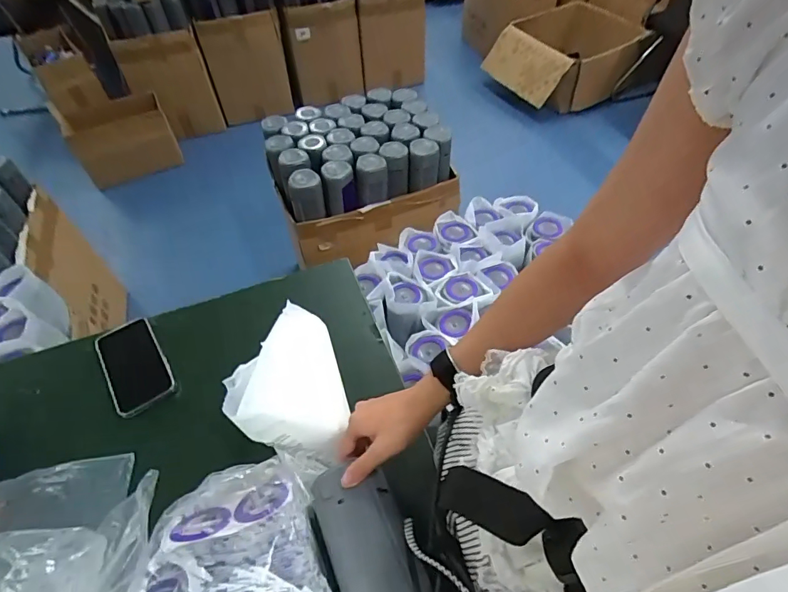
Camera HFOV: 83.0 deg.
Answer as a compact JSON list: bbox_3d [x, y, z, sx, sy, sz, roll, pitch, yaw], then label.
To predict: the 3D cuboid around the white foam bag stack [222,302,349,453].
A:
[{"bbox_3d":[-0.152,0.097,0.587,0.152,0.065,0.219,-16,53,-9],"label":"white foam bag stack"}]

